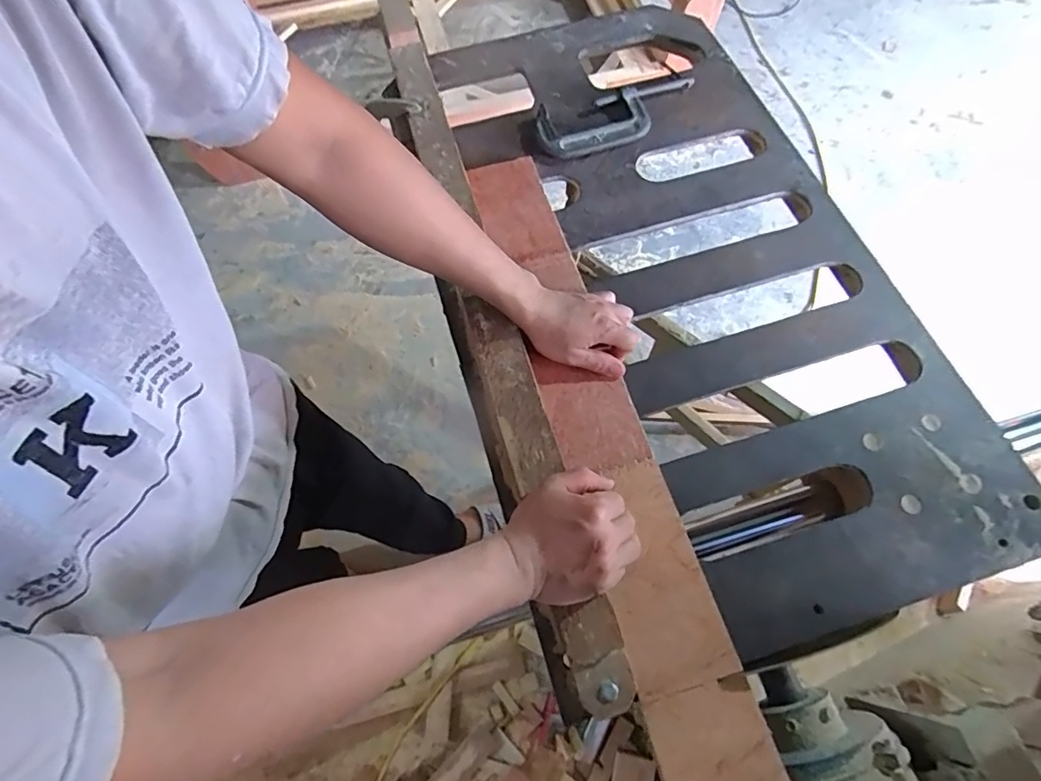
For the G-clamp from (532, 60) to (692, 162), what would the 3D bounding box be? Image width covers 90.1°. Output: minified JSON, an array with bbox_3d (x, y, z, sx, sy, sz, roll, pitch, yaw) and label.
[{"bbox_3d":[0.134,-0.374,0.693,0.234,0.020,0.099,-30,70,-12],"label":"G-clamp"}]

